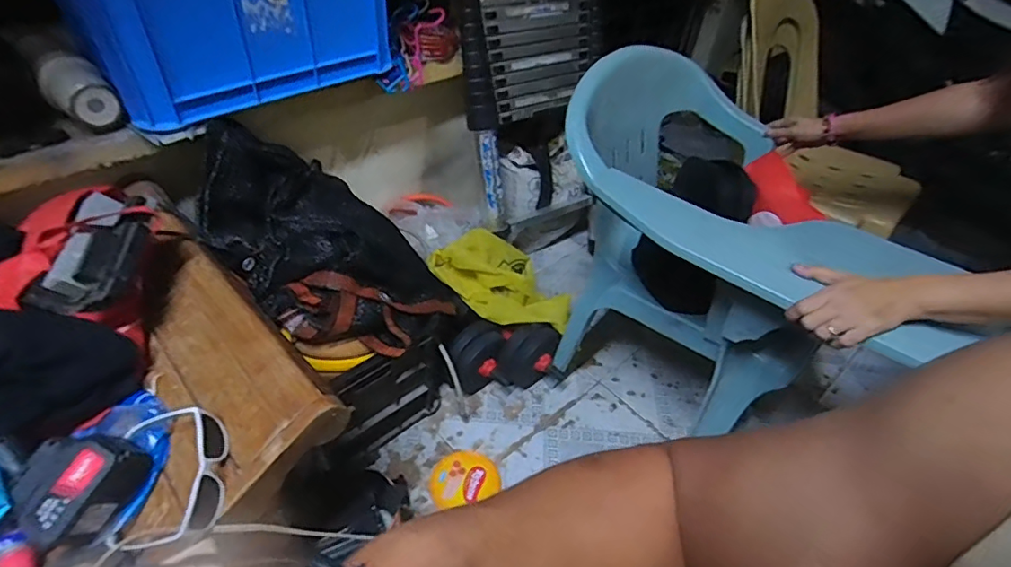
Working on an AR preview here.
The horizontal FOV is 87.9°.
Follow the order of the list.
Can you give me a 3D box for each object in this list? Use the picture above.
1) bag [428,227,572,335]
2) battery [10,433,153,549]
[{"bbox_3d":[0.015,-0.003,1.335,0.352,0.126,0.262,29,47,23],"label":"bag"},{"bbox_3d":[-0.497,0.232,0.611,0.090,0.075,0.114,27,69,5],"label":"battery"}]

